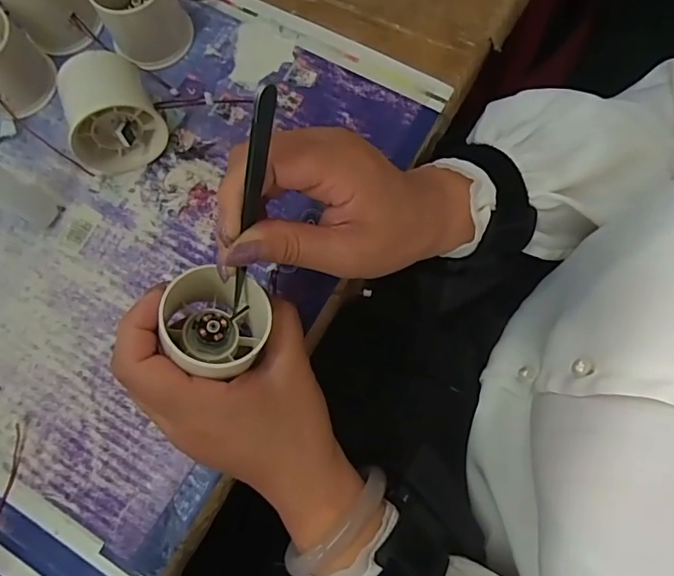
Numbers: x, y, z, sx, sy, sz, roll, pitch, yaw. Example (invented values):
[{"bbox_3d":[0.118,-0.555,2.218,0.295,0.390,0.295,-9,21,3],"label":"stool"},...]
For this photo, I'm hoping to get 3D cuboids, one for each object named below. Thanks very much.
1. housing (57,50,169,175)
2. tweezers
[{"bbox_3d":[-0.145,-0.111,0.316,0.058,0.051,0.054,-27,77,-5],"label":"housing"},{"bbox_3d":[-0.037,-0.027,0.215,0.009,0.131,0.009,8,54,-11],"label":"tweezers"}]

